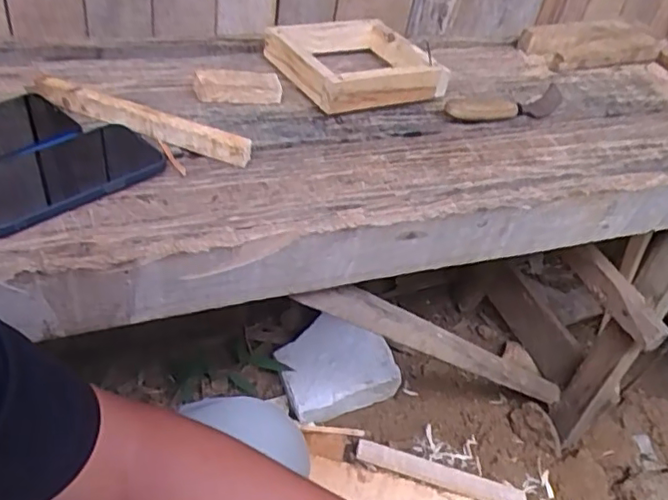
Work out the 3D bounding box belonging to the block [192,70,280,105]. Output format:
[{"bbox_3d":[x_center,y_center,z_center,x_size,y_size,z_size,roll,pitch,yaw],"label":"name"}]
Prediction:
[{"bbox_3d":[-0.104,-0.178,0.651,0.090,0.025,0.031,2,43,-6],"label":"block"}]

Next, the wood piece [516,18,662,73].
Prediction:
[{"bbox_3d":[0.359,-0.288,0.844,0.174,0.039,0.091,-10,45,-18],"label":"wood piece"}]

